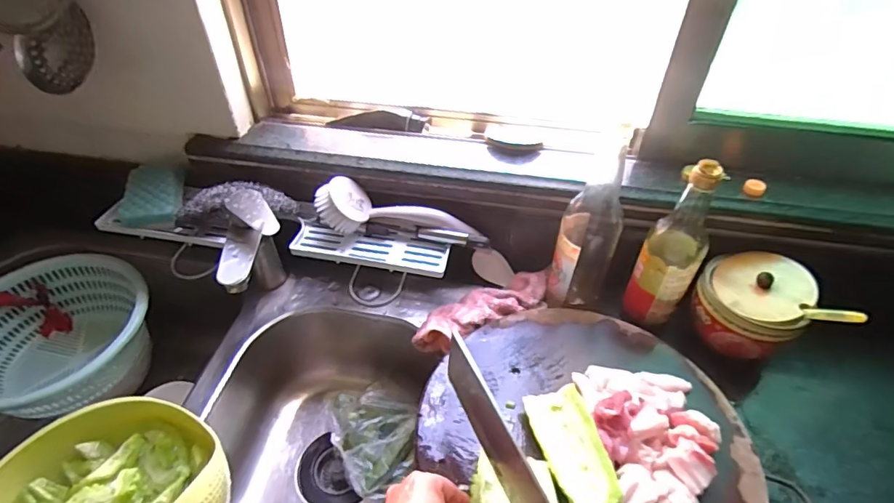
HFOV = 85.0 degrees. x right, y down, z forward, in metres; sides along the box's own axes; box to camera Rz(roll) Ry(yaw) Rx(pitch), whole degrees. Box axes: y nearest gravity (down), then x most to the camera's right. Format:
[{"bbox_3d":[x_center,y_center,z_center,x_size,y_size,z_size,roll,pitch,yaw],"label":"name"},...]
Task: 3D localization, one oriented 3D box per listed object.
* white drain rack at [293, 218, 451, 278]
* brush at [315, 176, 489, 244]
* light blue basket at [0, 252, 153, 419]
[{"bbox_3d":[-0.103,-0.006,0.664,0.209,0.022,0.069,6,44,6],"label":"white drain rack"},{"bbox_3d":[-0.063,-0.044,0.661,0.231,0.056,0.067,12,43,-6],"label":"brush"},{"bbox_3d":[-0.563,0.143,0.707,0.242,0.134,0.228,0,44,0],"label":"light blue basket"}]

